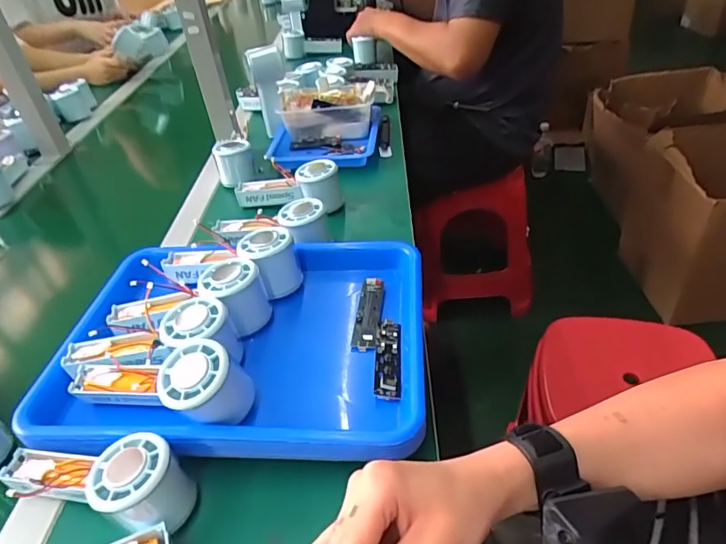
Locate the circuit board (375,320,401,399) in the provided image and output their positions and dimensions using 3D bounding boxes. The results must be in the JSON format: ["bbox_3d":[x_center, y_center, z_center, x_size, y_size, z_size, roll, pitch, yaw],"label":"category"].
[{"bbox_3d":[0.023,0.075,0.455,0.023,0.010,0.091,-3,39,6],"label":"circuit board"}]

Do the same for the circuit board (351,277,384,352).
[{"bbox_3d":[0.006,0.039,0.502,0.024,0.009,0.091,1,39,11],"label":"circuit board"}]

